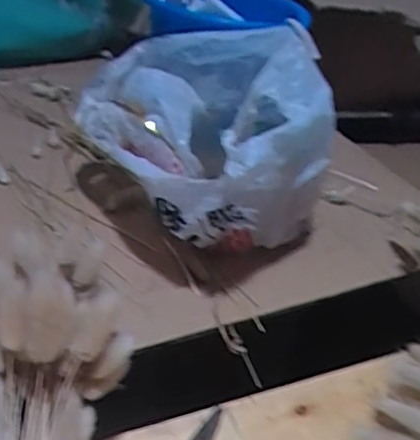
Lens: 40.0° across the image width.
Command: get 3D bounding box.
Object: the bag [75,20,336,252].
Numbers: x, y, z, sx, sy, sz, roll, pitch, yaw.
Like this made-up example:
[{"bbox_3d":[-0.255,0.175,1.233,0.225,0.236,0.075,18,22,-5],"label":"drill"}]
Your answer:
[{"bbox_3d":[-0.009,-0.084,0.584,0.175,0.197,0.240,-25,48,-37],"label":"bag"}]

